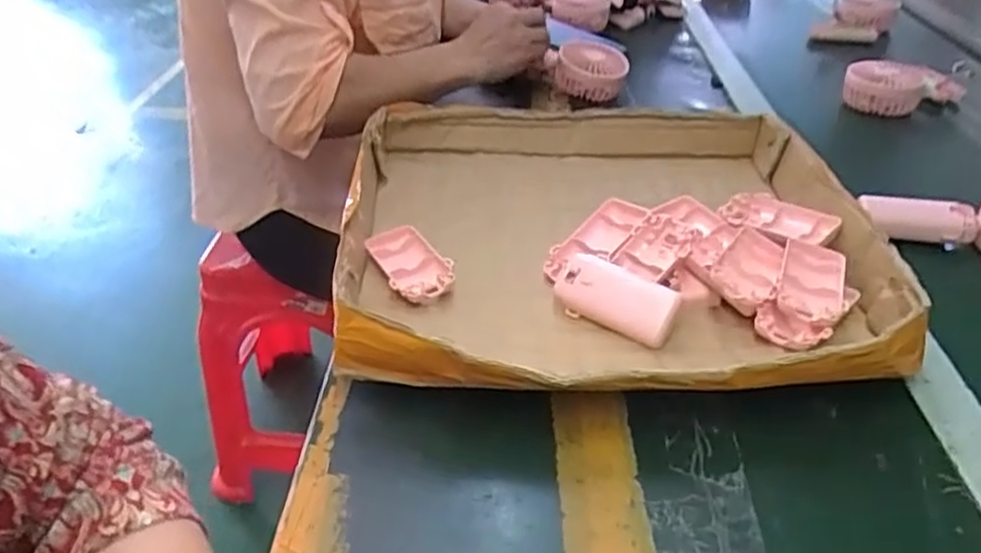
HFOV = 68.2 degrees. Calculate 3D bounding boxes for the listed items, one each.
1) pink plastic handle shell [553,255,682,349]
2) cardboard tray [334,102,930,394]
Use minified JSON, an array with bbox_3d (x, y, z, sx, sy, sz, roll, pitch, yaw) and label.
[{"bbox_3d":[0.089,0.018,0.534,0.101,0.037,0.045,23,41,27],"label":"pink plastic handle shell"},{"bbox_3d":[0.094,-0.039,0.594,0.401,0.061,0.388,-2,36,-5],"label":"cardboard tray"}]

